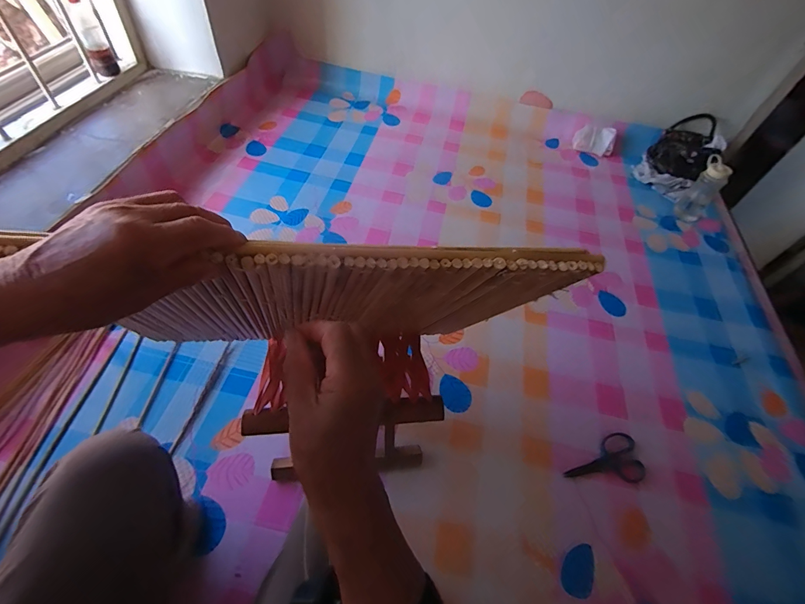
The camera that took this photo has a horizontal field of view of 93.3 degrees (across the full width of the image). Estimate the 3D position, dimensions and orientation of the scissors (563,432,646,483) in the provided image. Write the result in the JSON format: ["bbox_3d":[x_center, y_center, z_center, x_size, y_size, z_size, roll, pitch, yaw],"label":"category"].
[{"bbox_3d":[0.394,0.315,0.751,0.165,0.014,0.090,-7,61,-7],"label":"scissors"}]

